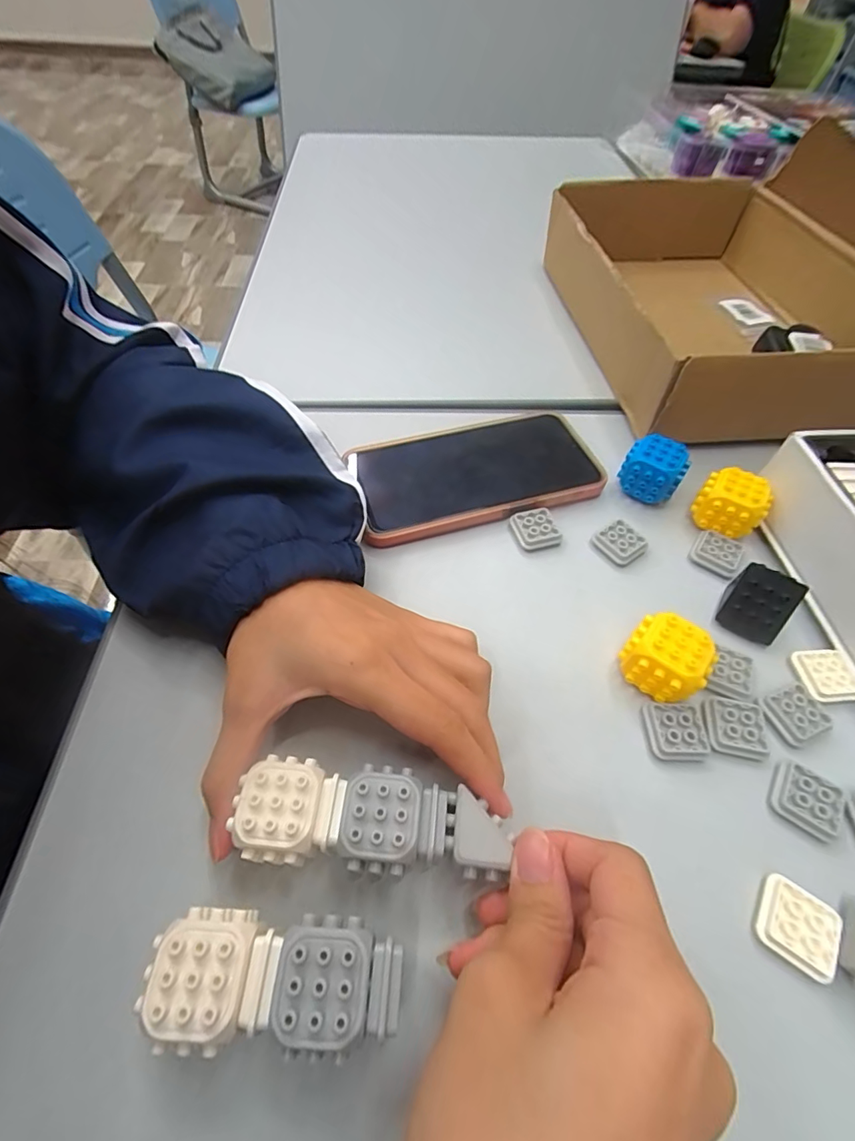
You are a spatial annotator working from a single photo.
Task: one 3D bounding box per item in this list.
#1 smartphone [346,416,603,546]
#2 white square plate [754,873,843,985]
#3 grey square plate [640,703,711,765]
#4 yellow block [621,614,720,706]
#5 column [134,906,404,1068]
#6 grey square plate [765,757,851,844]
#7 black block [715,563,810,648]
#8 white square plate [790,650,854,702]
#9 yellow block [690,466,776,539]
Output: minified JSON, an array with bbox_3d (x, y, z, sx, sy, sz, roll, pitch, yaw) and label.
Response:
[{"bbox_3d":[0.032,-0.066,0.331,0.161,0.014,0.085,-14,57,-10],"label":"smartphone"},{"bbox_3d":[0.146,0.141,0.192,0.028,0.009,0.027,28,60,18],"label":"white square plate"},{"bbox_3d":[0.120,0.079,0.234,0.026,0.006,0.026,3,55,2],"label":"grey square plate"},{"bbox_3d":[0.118,0.045,0.241,0.036,0.035,0.030,34,62,21],"label":"yellow block"},{"bbox_3d":[-0.050,0.141,0.168,0.079,0.038,0.036,4,55,0],"label":"column"},{"bbox_3d":[0.172,0.103,0.218,0.029,0.005,0.026,29,60,18],"label":"grey square plate"},{"bbox_3d":[0.181,0.018,0.263,0.031,0.025,0.029,31,61,20],"label":"black block"},{"bbox_3d":[0.209,0.054,0.252,0.026,0.004,0.027,-3,55,-2],"label":"white square plate"},{"bbox_3d":[0.188,-0.039,0.302,0.029,0.035,0.038,-39,64,-24],"label":"yellow block"}]

